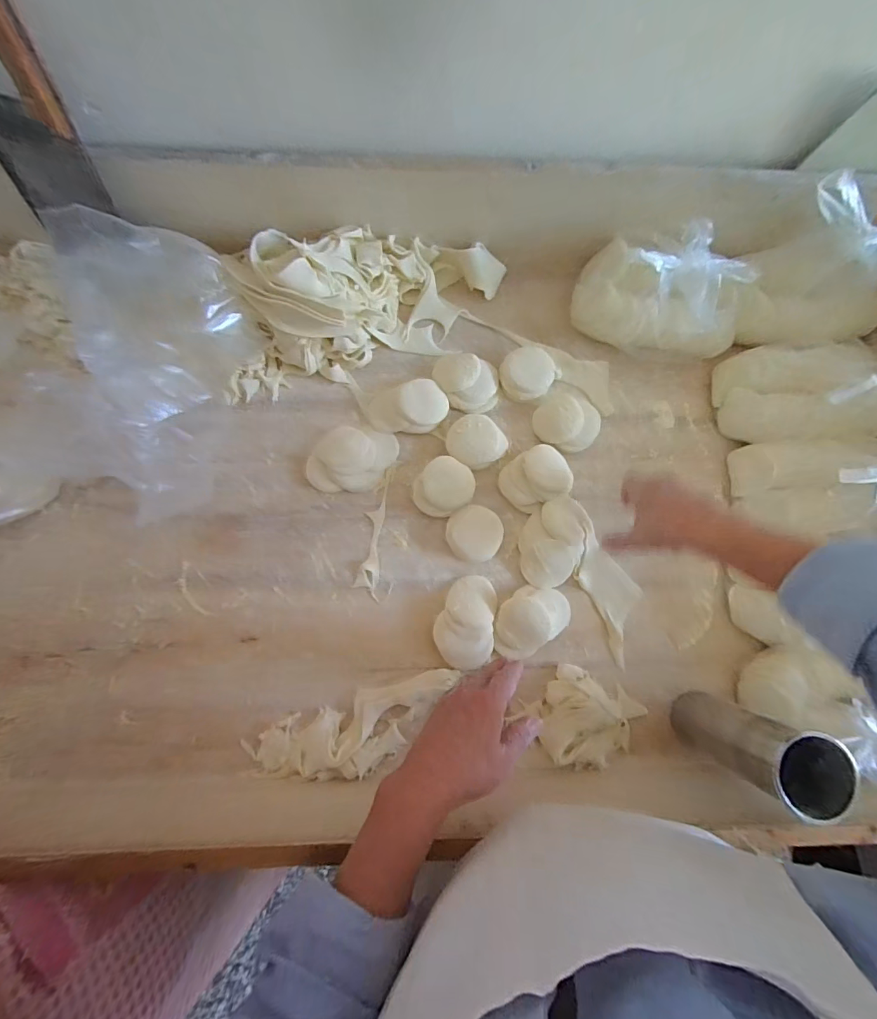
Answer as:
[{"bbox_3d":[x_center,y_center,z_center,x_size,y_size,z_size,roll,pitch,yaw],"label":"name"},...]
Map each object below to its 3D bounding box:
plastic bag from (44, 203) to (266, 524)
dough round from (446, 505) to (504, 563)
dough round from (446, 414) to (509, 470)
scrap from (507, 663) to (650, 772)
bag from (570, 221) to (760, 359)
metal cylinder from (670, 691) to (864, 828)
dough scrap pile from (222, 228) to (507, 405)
[{"bbox_3d":[-0.291,-0.135,0.441,0.128,0.170,0.269,17,81,0],"label":"plastic bag"},{"bbox_3d":[0.042,0.028,0.509,0.063,0.012,0.063,-1,96,-7],"label":"dough round"},{"bbox_3d":[0.043,-0.078,0.522,0.060,0.029,0.064,0,81,-3],"label":"dough round"},{"bbox_3d":[0.157,0.230,0.474,0.117,0.038,0.103,34,81,3],"label":"scrap"},{"bbox_3d":[0.273,-0.251,0.522,0.206,0.105,0.113,22,81,1],"label":"bag"},{"bbox_3d":[0.291,0.222,0.425,0.072,0.155,0.063,24,81,1],"label":"metal cylinder"},{"bbox_3d":[-0.084,-0.241,0.510,0.321,0.093,0.167,-5,81,-4],"label":"dough scrap pile"}]

